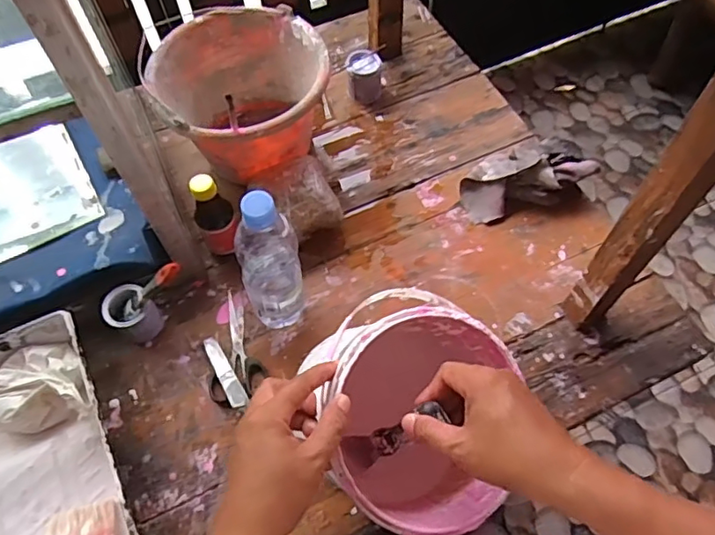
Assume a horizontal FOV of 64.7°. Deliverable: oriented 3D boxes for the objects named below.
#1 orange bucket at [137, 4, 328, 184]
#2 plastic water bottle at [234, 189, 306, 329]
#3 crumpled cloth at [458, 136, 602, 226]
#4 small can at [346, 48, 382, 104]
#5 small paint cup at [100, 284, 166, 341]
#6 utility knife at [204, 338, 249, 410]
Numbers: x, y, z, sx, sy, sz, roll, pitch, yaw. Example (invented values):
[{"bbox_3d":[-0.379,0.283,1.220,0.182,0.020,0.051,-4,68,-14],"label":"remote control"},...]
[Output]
[{"bbox_3d":[-0.159,-0.226,0.824,0.229,0.179,0.237,-1,59,1],"label":"orange bucket"},{"bbox_3d":[-0.097,0.003,0.642,0.064,0.245,0.053,-18,61,-9],"label":"plastic water bottle"},{"bbox_3d":[0.240,-0.129,0.811,0.187,0.059,0.087,-20,60,9],"label":"crumpled cloth"},{"bbox_3d":[0.012,-0.304,0.912,0.053,0.062,0.067,0,59,1],"label":"small can"},{"bbox_3d":[-0.285,0.060,0.721,0.055,0.073,0.053,-1,59,1],"label":"small paint cup"},{"bbox_3d":[-0.166,0.130,0.705,0.022,0.011,0.102,-28,63,-14],"label":"utility knife"}]

